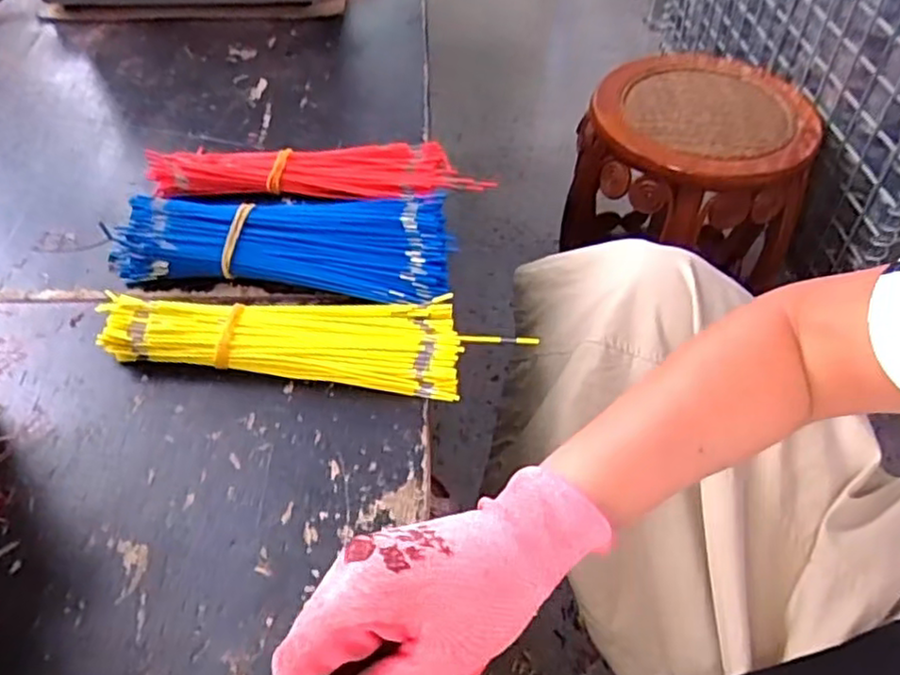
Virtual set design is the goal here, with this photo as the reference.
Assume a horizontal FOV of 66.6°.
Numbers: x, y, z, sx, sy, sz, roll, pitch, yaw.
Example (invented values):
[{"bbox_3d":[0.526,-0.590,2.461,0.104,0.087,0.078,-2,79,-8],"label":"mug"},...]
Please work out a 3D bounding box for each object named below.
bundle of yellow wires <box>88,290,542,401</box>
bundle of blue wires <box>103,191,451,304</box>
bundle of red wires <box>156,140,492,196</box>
[{"bbox_3d":[-0.094,-0.002,0.470,0.271,0.027,0.069,6,50,4],"label":"bundle of yellow wires"},{"bbox_3d":[-0.124,-0.072,0.519,0.257,0.040,0.094,4,50,2],"label":"bundle of blue wires"},{"bbox_3d":[-0.110,-0.141,0.585,0.276,0.028,0.055,2,50,0],"label":"bundle of red wires"}]

